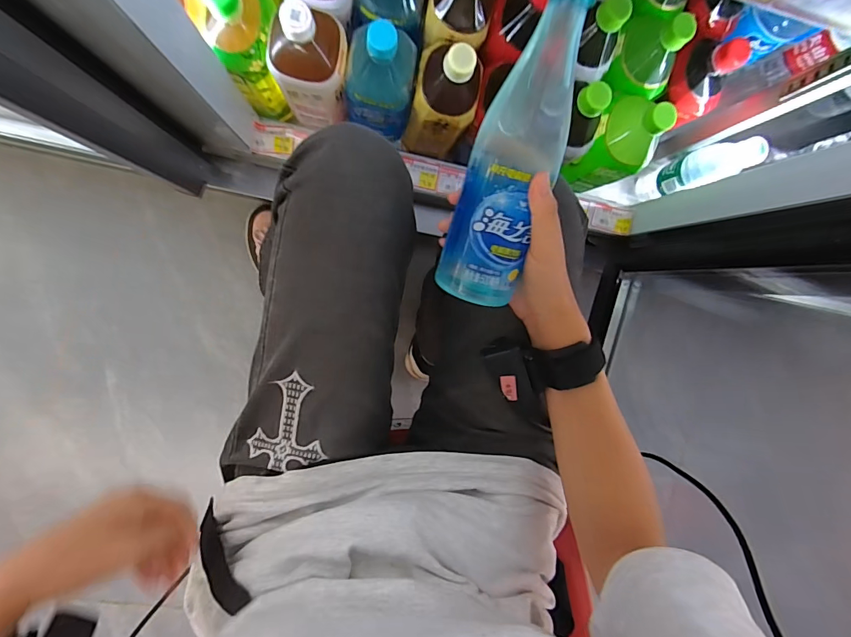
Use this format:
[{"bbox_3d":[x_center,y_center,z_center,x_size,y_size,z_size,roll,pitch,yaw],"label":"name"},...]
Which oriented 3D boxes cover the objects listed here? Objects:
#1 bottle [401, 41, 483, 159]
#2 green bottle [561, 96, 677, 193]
[{"bbox_3d":[0.019,-0.267,0.521,0.071,0.193,0.094,15,93,-8],"label":"bottle"},{"bbox_3d":[0.245,-0.217,0.555,0.073,0.180,0.072,20,92,-9],"label":"green bottle"}]

